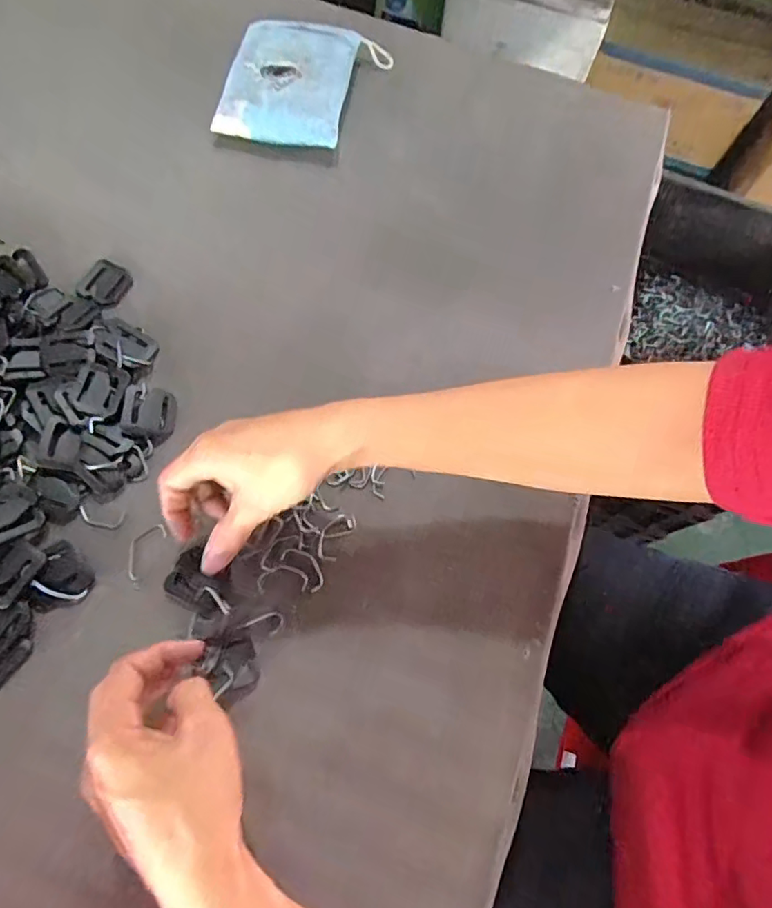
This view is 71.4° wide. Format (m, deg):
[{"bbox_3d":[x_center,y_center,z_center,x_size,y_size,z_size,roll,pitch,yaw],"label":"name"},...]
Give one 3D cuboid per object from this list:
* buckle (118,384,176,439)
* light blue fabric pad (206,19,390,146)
[{"bbox_3d":[-0.173,-0.030,0.392,0.036,0.007,0.038,11,74,-16],"label":"buckle"},{"bbox_3d":[-0.081,-0.373,0.532,0.132,0.032,0.162,11,67,1],"label":"light blue fabric pad"}]

